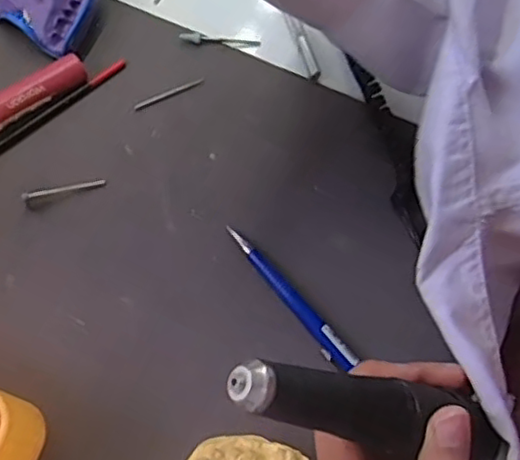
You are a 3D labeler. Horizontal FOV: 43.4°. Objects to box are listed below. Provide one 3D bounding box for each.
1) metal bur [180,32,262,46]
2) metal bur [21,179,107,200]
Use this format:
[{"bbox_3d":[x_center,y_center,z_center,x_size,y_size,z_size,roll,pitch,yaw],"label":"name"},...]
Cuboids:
[{"bbox_3d":[-0.024,-0.117,0.399,0.049,0.004,0.007,3,70,-2],"label":"metal bur"},{"bbox_3d":[-0.108,-0.023,0.360,0.044,0.004,0.004,-14,71,-7],"label":"metal bur"}]

